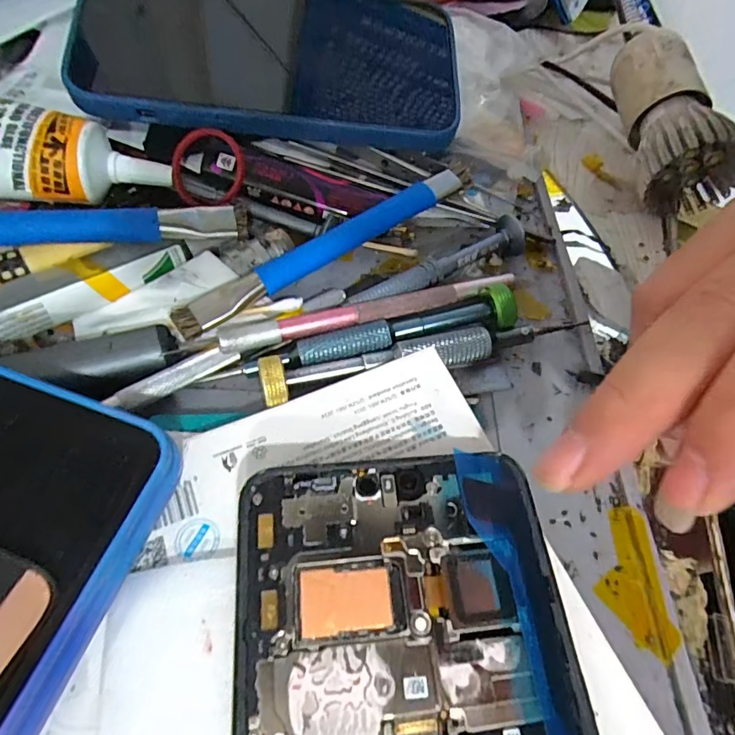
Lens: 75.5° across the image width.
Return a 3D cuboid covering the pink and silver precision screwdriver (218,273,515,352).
[{"bbox_3d":[0.004,-0.023,0.175,0.113,0.007,0.008,-16,60,-14],"label":"pink and silver precision screwdriver"}]

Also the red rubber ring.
[{"bbox_3d":[-0.064,-0.080,0.191,0.028,0.029,0.004,4,26,-3],"label":"red rubber ring"}]

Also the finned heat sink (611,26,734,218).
[{"bbox_3d":[0.154,-0.126,0.244,0.045,0.048,0.097,4,57,-1],"label":"finned heat sink"}]

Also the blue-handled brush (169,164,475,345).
[{"bbox_3d":[-0.012,-0.049,0.187,0.134,0.005,0.014,-33,82,-18],"label":"blue-handled brush"}]

